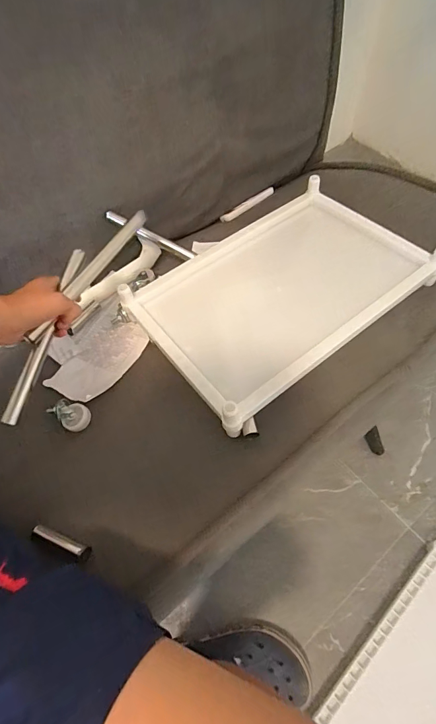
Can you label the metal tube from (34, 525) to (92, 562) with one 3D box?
[{"bbox_3d":[-0.188,0.215,0.448,0.075,0.016,0.015,21,68,11],"label":"metal tube"}]

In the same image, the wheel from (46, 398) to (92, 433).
[{"bbox_3d":[-0.215,0.079,0.556,0.061,0.024,0.041,39,73,18],"label":"wheel"}]

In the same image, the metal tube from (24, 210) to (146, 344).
[{"bbox_3d":[-0.172,-0.134,0.530,0.013,0.021,0.239,25,65,13],"label":"metal tube"}]

